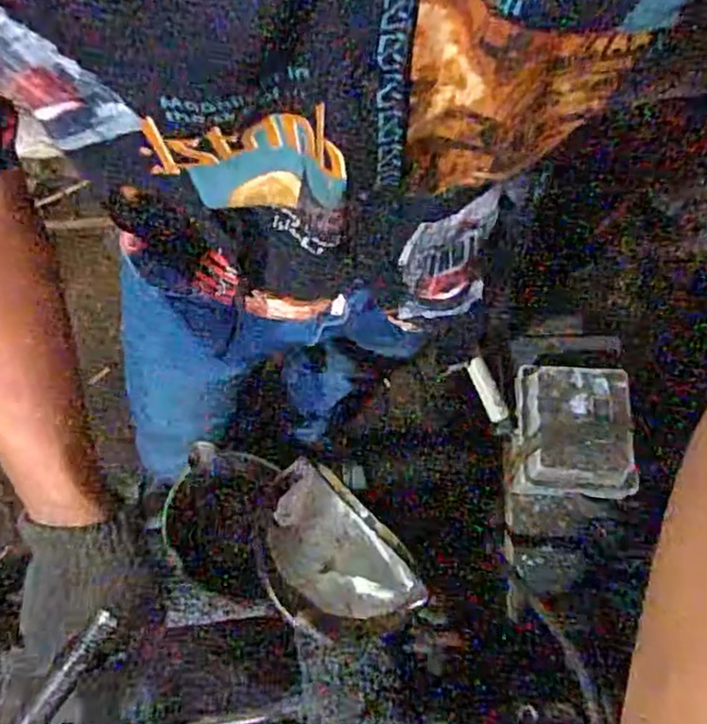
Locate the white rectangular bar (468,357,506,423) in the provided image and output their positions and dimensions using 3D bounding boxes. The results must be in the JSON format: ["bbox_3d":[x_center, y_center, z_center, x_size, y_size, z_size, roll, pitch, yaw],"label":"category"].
[{"bbox_3d":[0.134,0.028,0.695,0.016,0.016,0.066,-20,71,-11],"label":"white rectangular bar"}]

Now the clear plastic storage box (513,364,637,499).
[{"bbox_3d":[0.210,0.069,0.676,0.112,0.050,0.125,-5,78,26],"label":"clear plastic storage box"}]

